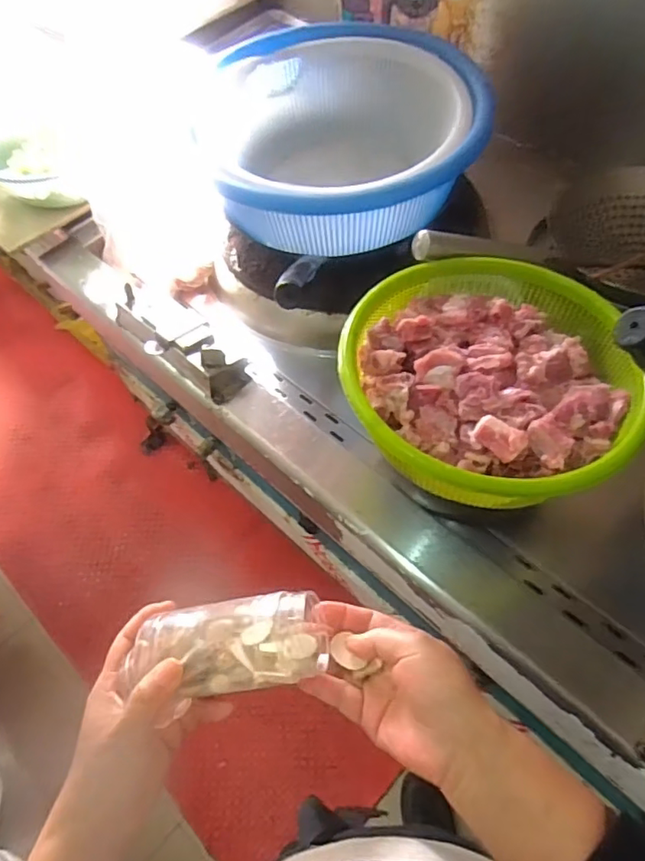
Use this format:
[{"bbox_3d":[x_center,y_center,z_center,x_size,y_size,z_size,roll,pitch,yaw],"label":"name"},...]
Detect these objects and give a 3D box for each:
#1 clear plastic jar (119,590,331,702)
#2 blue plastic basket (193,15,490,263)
[{"bbox_3d":[-0.062,0.138,0.366,0.130,0.044,0.053,-4,58,-3],"label":"clear plastic jar"},{"bbox_3d":[0.034,-0.410,0.809,0.364,0.147,0.355,-4,58,1],"label":"blue plastic basket"}]

